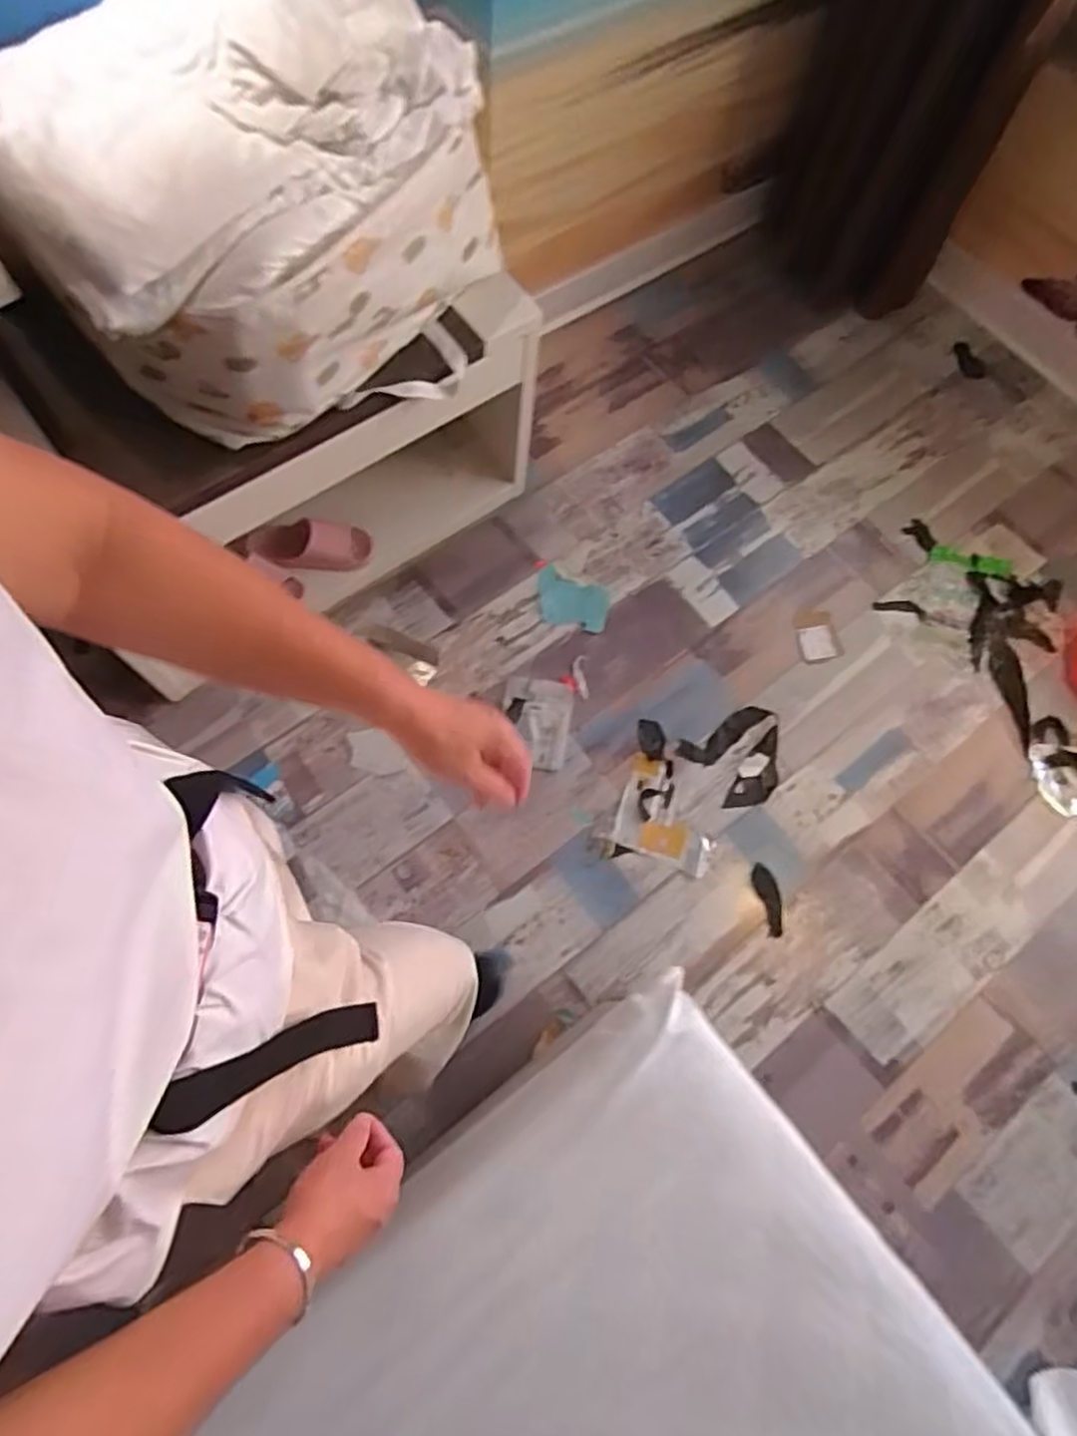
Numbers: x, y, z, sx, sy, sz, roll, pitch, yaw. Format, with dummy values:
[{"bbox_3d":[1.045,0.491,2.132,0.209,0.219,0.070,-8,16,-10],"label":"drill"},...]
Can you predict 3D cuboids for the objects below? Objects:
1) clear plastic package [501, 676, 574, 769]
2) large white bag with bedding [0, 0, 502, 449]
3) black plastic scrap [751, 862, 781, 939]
[{"bbox_3d":[-0.006,0.007,1.498,0.138,0.016,0.191,10,71,1],"label":"clear plastic package"},{"bbox_3d":[-0.399,-0.722,1.042,0.602,0.342,0.469,-30,74,-14],"label":"large white bag with bedding"},{"bbox_3d":[0.447,0.351,1.408,0.044,0.010,0.135,-11,72,-6],"label":"black plastic scrap"}]

